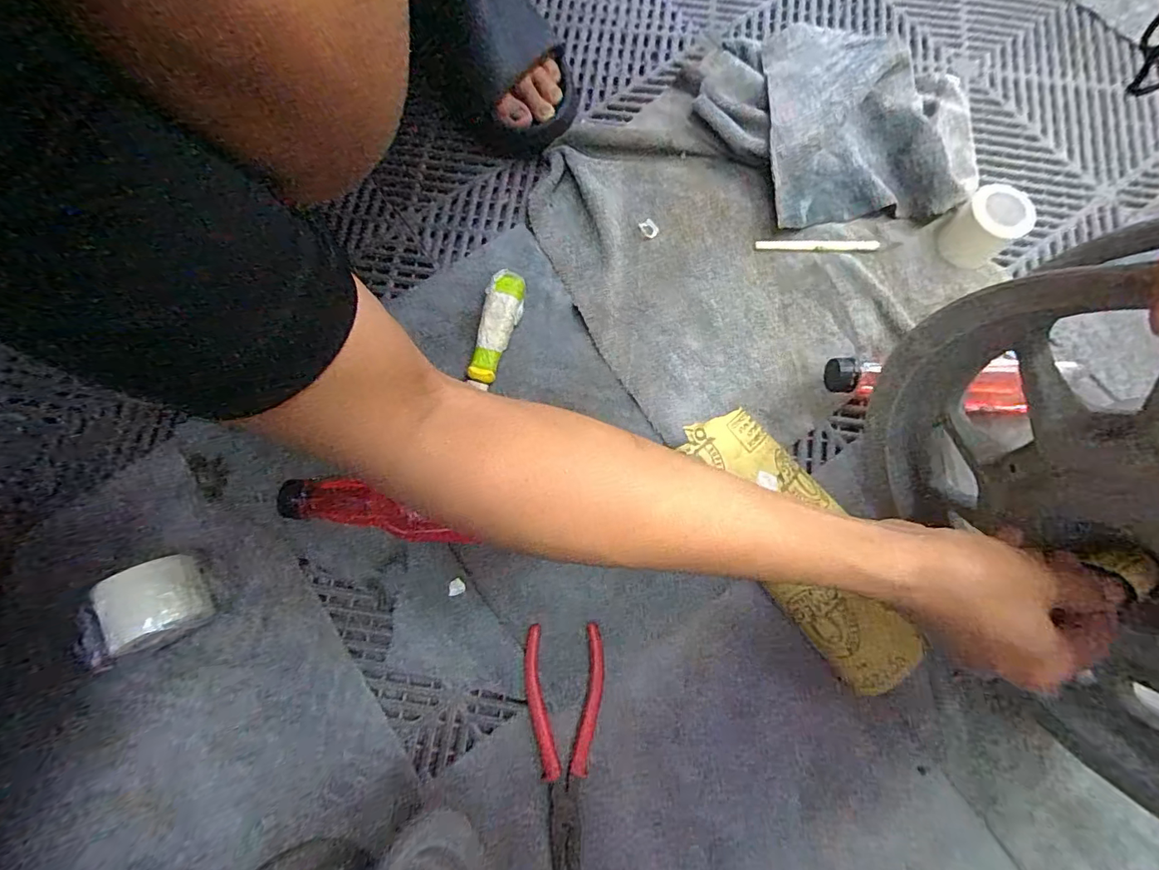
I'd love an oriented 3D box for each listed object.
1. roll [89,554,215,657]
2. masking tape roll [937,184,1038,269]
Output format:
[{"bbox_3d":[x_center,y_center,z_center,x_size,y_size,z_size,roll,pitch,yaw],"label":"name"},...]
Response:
[{"bbox_3d":[-0.326,0.130,0.390,0.058,0.058,0.056,-25,78,-5],"label":"roll"},{"bbox_3d":[0.377,-0.193,0.473,0.054,0.053,0.055,0,77,0],"label":"masking tape roll"}]

